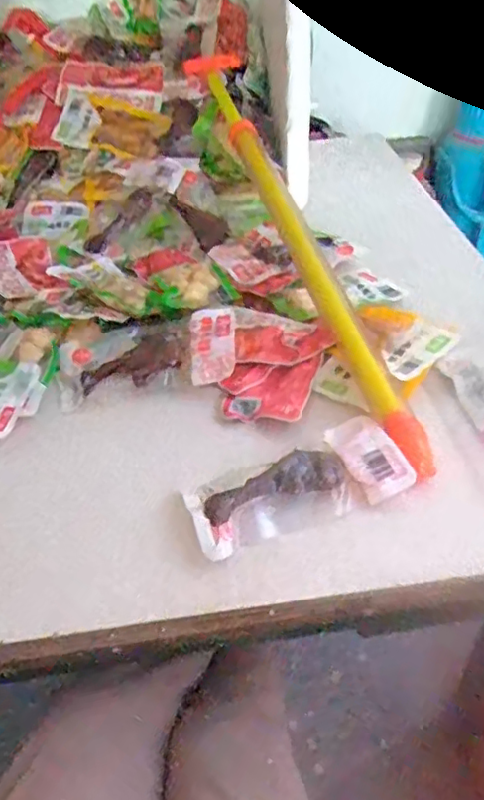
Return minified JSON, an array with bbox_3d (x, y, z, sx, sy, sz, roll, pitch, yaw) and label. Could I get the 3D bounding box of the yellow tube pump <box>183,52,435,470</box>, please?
[{"bbox_3d":[0.049,-0.180,0.601,0.043,0.033,0.585,-15,58,-10],"label":"yellow tube pump"}]

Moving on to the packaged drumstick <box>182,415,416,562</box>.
[{"bbox_3d":[0.040,0.060,0.450,0.160,0.018,0.072,-17,45,-12],"label":"packaged drumstick"}]

